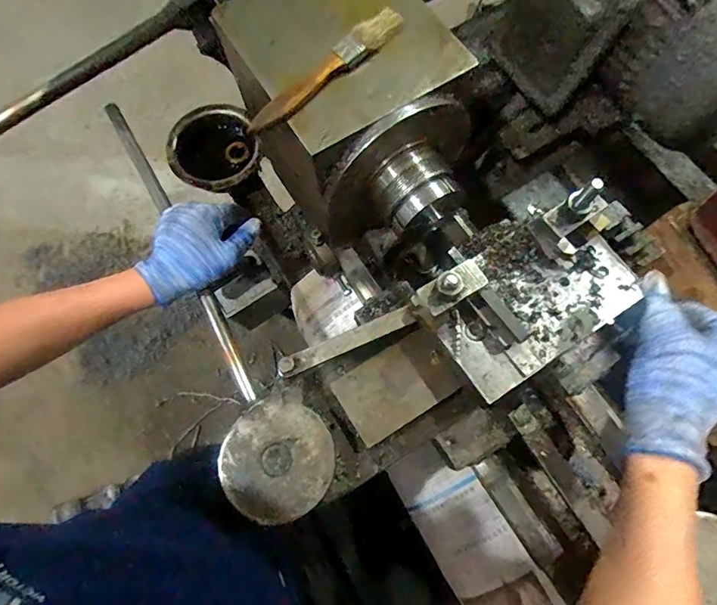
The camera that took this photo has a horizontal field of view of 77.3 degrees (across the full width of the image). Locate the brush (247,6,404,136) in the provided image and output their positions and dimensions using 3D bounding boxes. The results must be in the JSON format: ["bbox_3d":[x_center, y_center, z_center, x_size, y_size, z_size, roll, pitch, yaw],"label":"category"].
[{"bbox_3d":[-0.025,-0.181,0.350,0.150,0.005,0.022,-40,115,-9],"label":"brush"}]

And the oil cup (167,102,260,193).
[{"bbox_3d":[-0.205,-0.216,0.633,0.119,0.036,0.125,0,72,1],"label":"oil cup"}]

